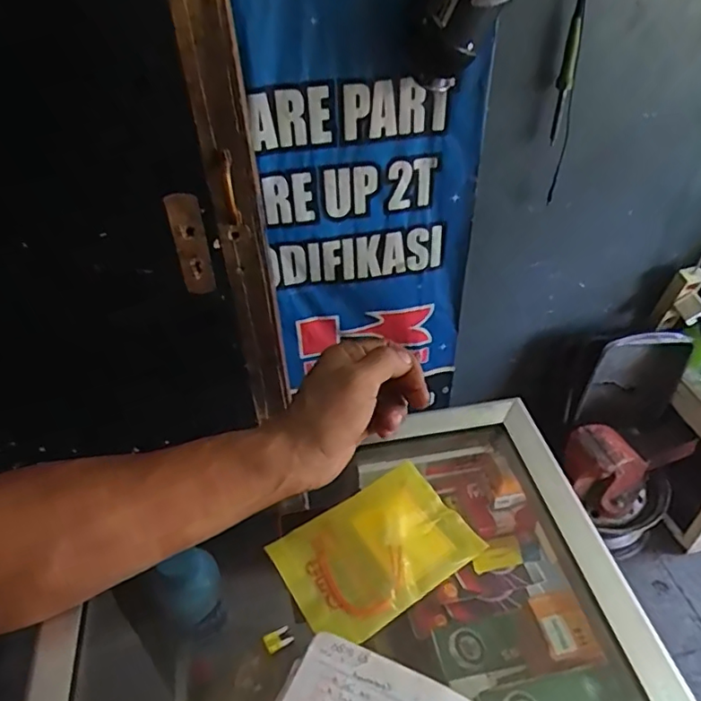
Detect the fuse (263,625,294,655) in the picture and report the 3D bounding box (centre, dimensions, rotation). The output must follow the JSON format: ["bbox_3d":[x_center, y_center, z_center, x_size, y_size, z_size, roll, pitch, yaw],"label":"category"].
[{"bbox_3d":[-0.046,0.185,0.361,0.017,0.006,0.012,-21,45,-19],"label":"fuse"}]

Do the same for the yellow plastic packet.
[{"bbox_3d":[0.018,0.142,0.404,0.129,0.012,0.092,-26,46,-23],"label":"yellow plastic packet"}]

